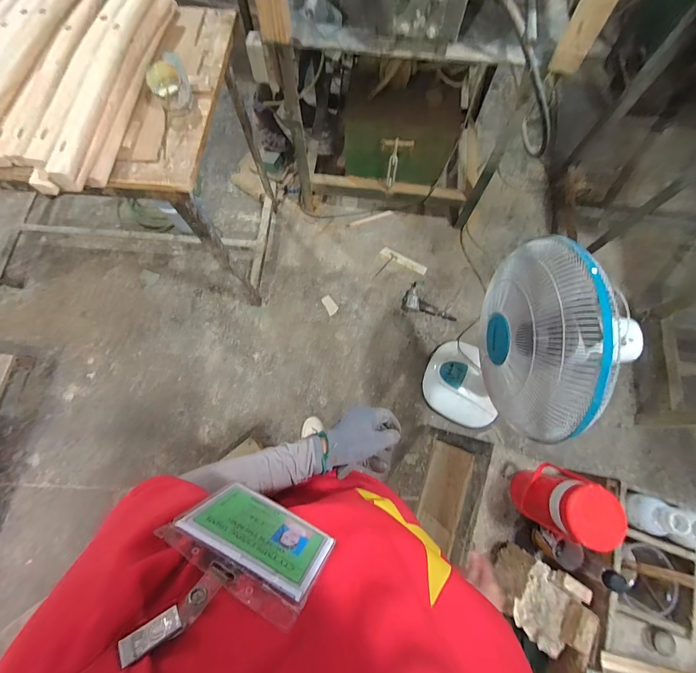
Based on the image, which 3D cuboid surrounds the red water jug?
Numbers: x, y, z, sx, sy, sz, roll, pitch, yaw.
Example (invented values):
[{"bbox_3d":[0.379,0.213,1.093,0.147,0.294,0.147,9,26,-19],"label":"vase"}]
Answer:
[{"bbox_3d":[0.437,0.343,0.656,0.126,0.191,0.115,0,75,1],"label":"red water jug"}]

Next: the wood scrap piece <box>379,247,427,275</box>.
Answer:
[{"bbox_3d":[0.267,-0.365,1.529,0.236,0.011,0.045,32,76,10],"label":"wood scrap piece"}]

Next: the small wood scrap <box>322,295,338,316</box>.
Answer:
[{"bbox_3d":[-0.084,-0.147,1.478,0.054,0.006,0.095,-32,75,-8],"label":"small wood scrap"}]

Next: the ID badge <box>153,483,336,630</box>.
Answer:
[{"bbox_3d":[-0.065,0.140,0.220,0.097,0.080,0.004,21,94,14],"label":"ID badge"}]

